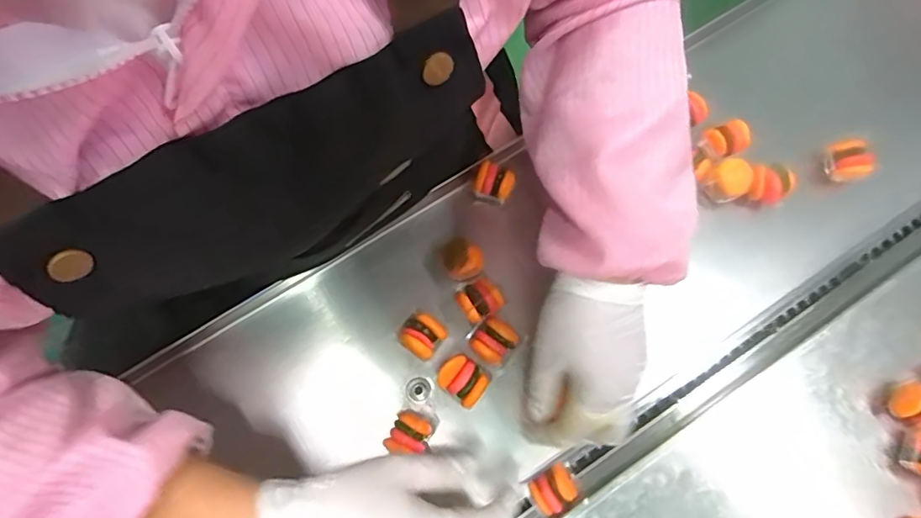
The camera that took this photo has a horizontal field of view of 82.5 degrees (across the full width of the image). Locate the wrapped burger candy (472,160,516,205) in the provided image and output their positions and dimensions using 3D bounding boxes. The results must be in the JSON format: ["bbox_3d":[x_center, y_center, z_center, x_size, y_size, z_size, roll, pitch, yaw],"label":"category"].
[{"bbox_3d":[0.028,-0.062,0.452,0.033,0.031,0.027,16,74,5],"label":"wrapped burger candy"}]

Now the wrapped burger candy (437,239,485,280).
[{"bbox_3d":[0.001,0.000,0.426,0.033,0.024,0.030,0,73,1],"label":"wrapped burger candy"}]

